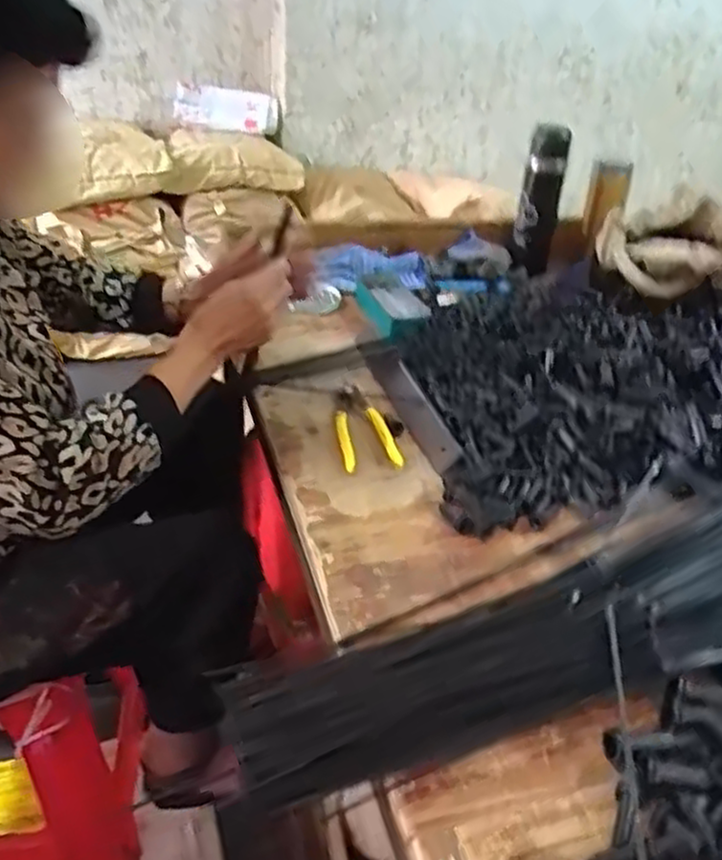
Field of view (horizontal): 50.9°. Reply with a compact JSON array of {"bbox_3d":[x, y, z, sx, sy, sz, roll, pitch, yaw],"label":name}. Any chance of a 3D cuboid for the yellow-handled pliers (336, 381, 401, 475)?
[{"bbox_3d":[-0.003,-0.008,0.867,0.064,0.018,0.160,-4,34,-14],"label":"yellow-handled pliers"}]

